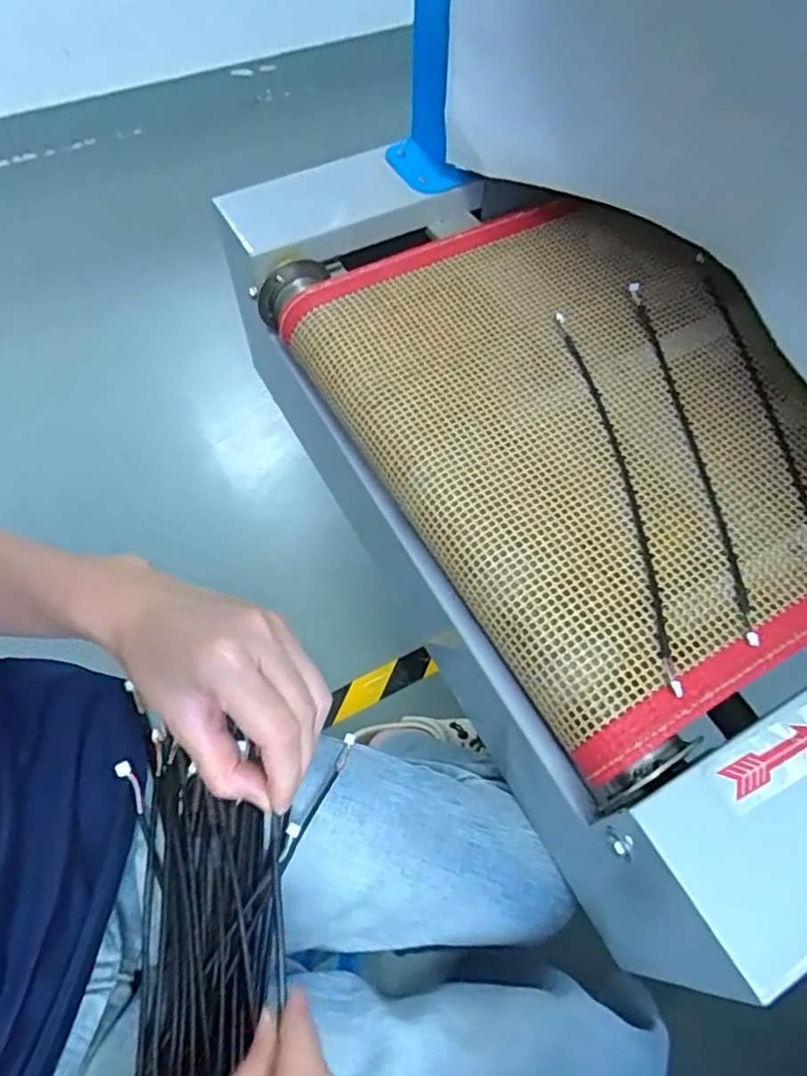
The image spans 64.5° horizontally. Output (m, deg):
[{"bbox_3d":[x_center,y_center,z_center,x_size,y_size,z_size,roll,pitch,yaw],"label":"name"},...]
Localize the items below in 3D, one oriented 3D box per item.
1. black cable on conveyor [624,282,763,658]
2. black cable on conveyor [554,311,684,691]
[{"bbox_3d":[0.185,-0.064,0.417,0.014,0.008,0.283,-3,61,-2],"label":"black cable on conveyor"},{"bbox_3d":[0.134,-0.039,0.403,0.017,0.006,0.280,-5,61,-4],"label":"black cable on conveyor"}]

